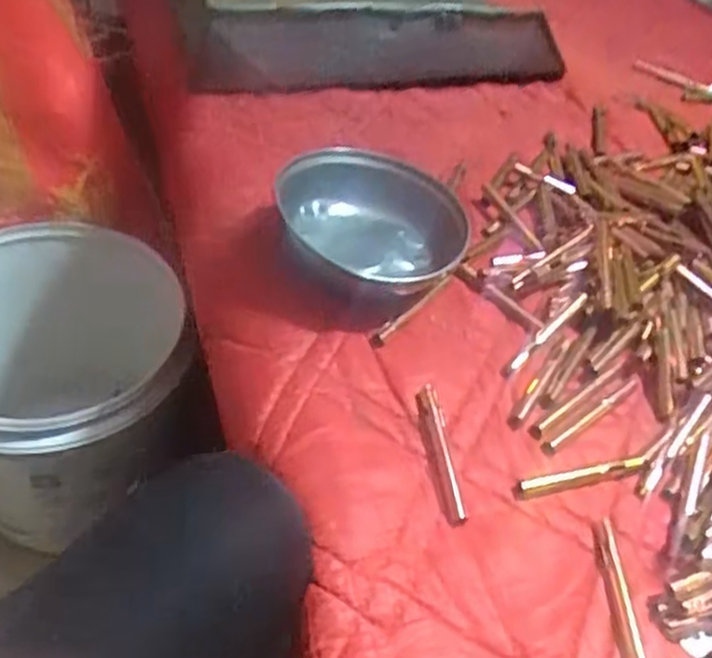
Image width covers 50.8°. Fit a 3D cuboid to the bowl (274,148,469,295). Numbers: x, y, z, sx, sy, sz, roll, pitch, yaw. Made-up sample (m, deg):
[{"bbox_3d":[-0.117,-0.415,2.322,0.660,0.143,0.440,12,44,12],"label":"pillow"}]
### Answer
[{"bbox_3d":[0.011,-0.075,0.547,0.126,0.061,0.137,5,46,-6],"label":"bowl"}]

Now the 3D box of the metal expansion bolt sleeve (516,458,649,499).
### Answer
[{"bbox_3d":[0.140,0.091,0.461,0.089,0.008,0.012,-7,49,-17],"label":"metal expansion bolt sleeve"}]

